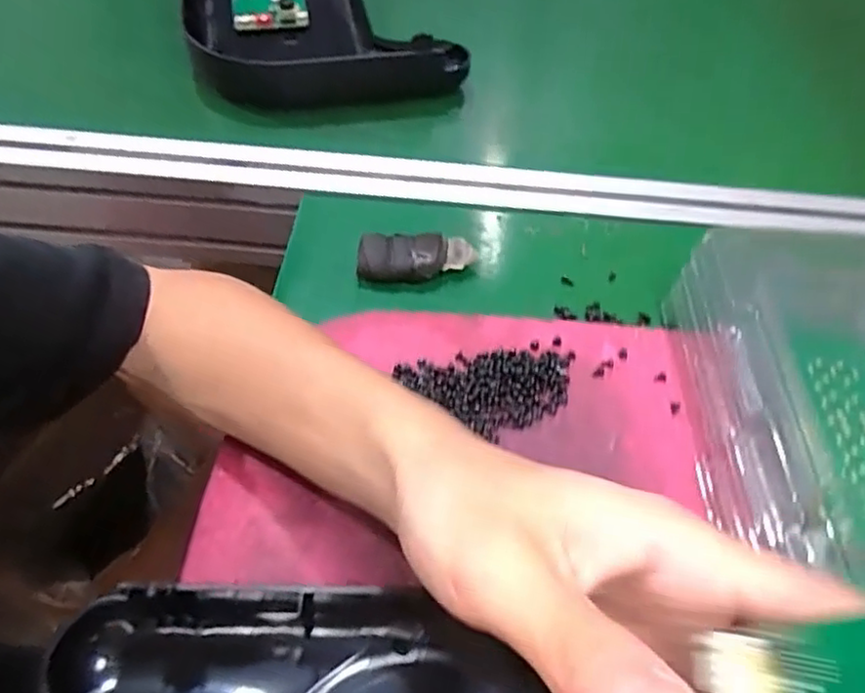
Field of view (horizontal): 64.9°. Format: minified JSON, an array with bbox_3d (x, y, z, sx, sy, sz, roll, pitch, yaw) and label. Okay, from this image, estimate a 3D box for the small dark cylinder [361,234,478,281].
[{"bbox_3d":[-0.010,-0.055,0.417,0.070,0.017,0.028,-5,49,-8],"label":"small dark cylinder"}]

